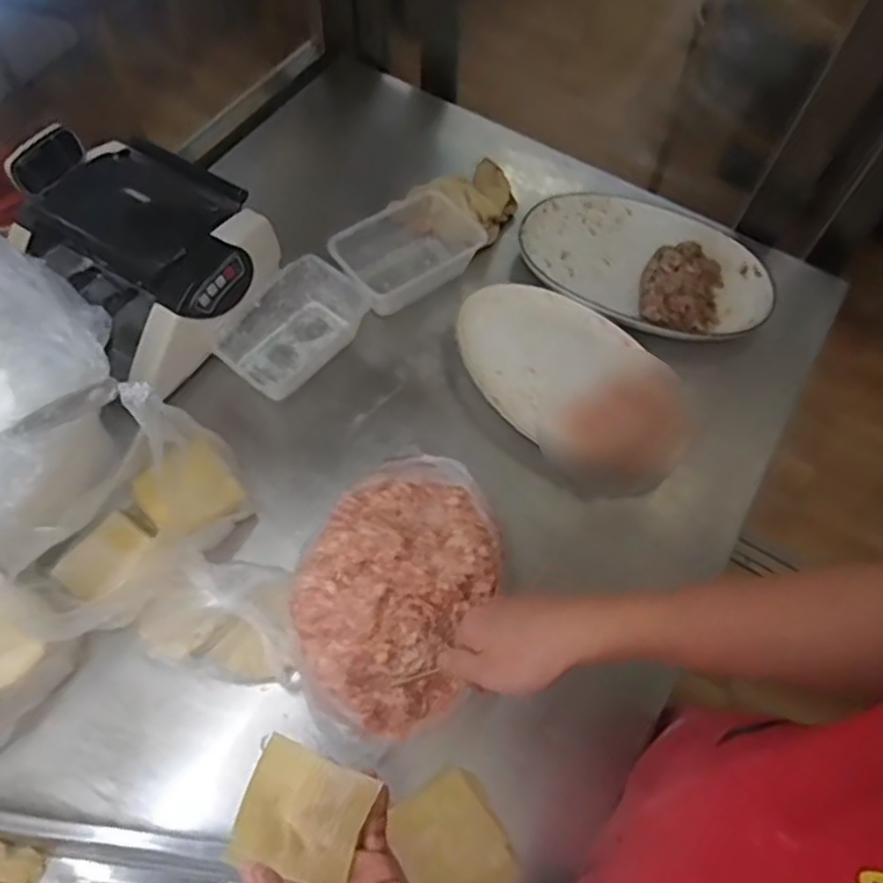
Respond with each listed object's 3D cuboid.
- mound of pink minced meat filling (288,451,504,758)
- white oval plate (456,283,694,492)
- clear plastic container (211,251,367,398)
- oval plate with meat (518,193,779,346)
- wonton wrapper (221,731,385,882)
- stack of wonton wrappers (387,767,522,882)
[{"bbox_3d":[-0.040,0.127,0.622,0.157,0.081,0.253,17,62,6],"label":"mound of pink minced meat filling"},{"bbox_3d":[0.145,-0.075,0.798,0.290,0.023,0.176,42,67,17],"label":"white oval plate"},{"bbox_3d":[-0.169,-0.127,0.801,0.097,0.059,0.168,40,66,16],"label":"clear plastic container"},{"bbox_3d":[0.256,-0.228,0.872,0.306,0.043,0.210,30,64,12],"label":"oval plate with meat"},{"bbox_3d":[-0.089,0.241,0.457,0.077,0.005,0.074,24,79,-2],"label":"wonton wrapper"},{"bbox_3d":[0.008,0.336,0.590,0.084,0.012,0.094,-24,65,-15],"label":"stack of wonton wrappers"}]

